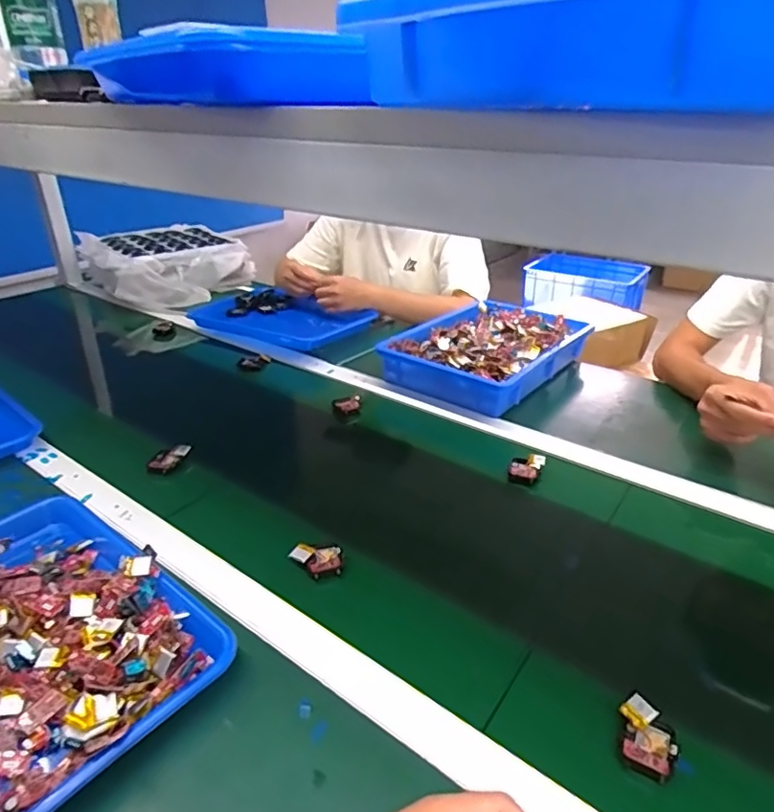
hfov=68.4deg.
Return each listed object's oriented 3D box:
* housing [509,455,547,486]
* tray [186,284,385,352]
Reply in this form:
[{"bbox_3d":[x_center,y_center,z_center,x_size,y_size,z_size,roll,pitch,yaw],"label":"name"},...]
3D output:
[{"bbox_3d":[0.178,0.081,0.730,0.038,0.026,0.046,15,32,25],"label":"housing"},{"bbox_3d":[-0.230,-0.192,1.217,0.366,0.046,0.239,18,33,29],"label":"tray"}]

